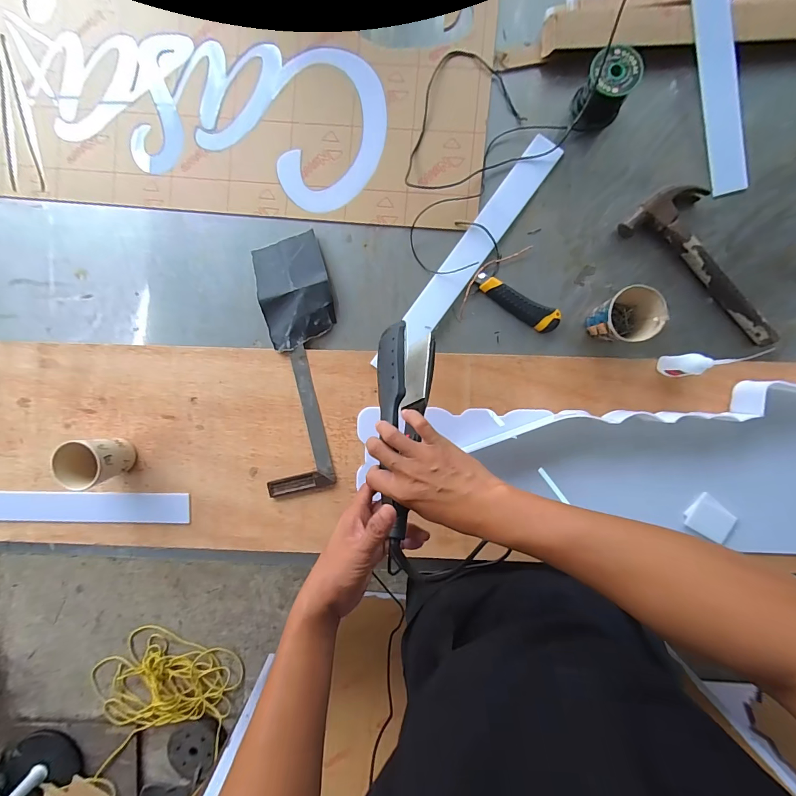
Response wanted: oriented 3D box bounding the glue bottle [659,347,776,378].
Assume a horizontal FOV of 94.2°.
[{"bbox_3d":[0.432,-0.049,0.515,0.021,0.141,0.032,-18,93,-11],"label":"glue bottle"}]

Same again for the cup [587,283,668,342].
[{"bbox_3d":[0.336,-0.119,0.558,0.078,0.091,0.074,0,91,3],"label":"cup"}]

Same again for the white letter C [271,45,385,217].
[{"bbox_3d":[-0.109,-0.438,0.604,0.178,0.010,0.253,-4,91,3],"label":"white letter C"}]

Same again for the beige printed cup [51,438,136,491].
[{"bbox_3d":[-0.467,0.098,0.580,0.068,0.091,0.070,0,91,3],"label":"beige printed cup"}]

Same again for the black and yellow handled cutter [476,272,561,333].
[{"bbox_3d":[0.190,-0.152,0.597,0.145,0.023,0.039,27,92,2],"label":"black and yellow handled cutter"}]

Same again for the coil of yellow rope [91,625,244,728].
[{"bbox_3d":[-0.895,1.072,1.412,0.566,0.036,0.375,-2,91,3],"label":"coil of yellow rope"}]

